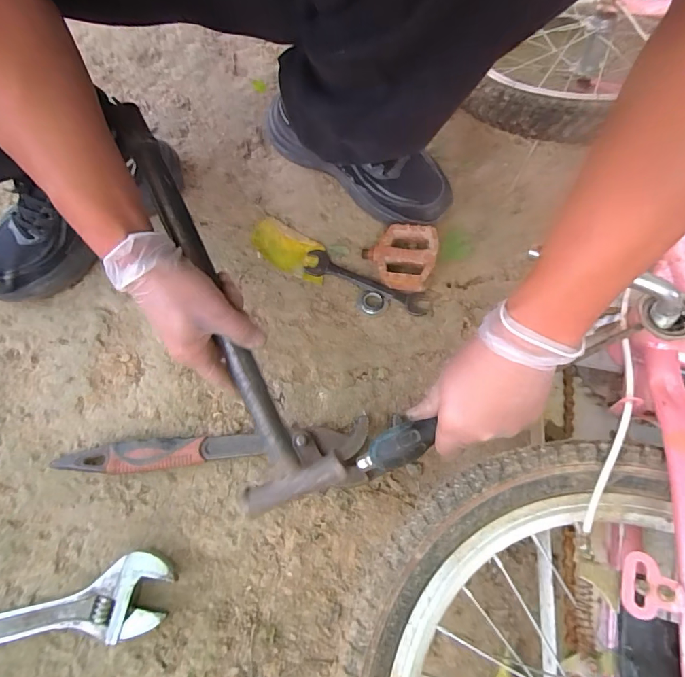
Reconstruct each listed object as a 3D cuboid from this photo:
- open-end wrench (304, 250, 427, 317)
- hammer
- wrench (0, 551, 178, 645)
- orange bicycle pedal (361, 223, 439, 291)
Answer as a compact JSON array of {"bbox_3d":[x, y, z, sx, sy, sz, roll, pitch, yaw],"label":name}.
[{"bbox_3d":[0.028,-0.070,0.511,0.157,0.009,0.032,23,73,8],"label":"open-end wrench"},{"bbox_3d":[-0.117,-0.029,0.371,0.090,0.025,0.375,-24,91,-7],"label":"hammer"},{"bbox_3d":[-0.299,0.275,0.387,0.284,0.021,0.066,-18,73,-6],"label":"wrench"},{"bbox_3d":[0.070,-0.102,0.508,0.091,0.034,0.075,13,72,4],"label":"orange bicycle pedal"}]

